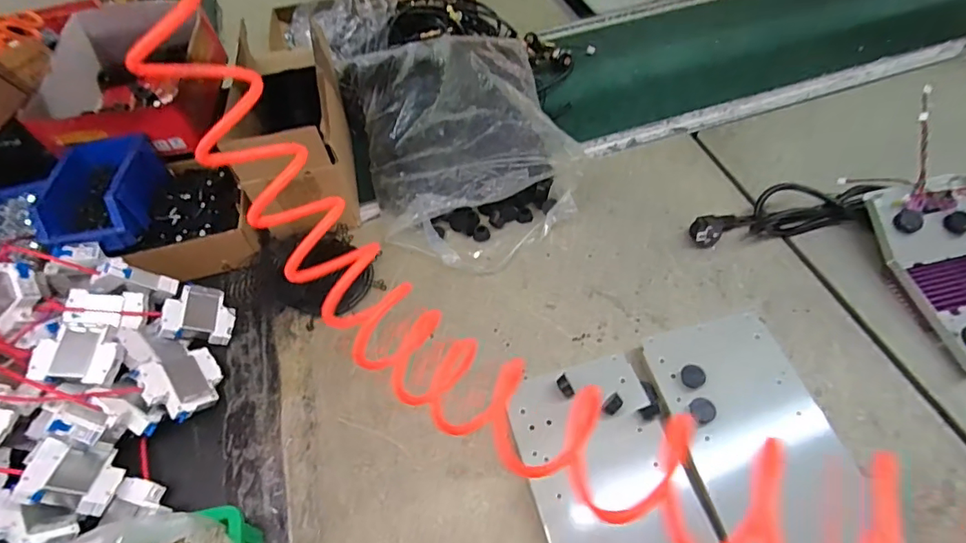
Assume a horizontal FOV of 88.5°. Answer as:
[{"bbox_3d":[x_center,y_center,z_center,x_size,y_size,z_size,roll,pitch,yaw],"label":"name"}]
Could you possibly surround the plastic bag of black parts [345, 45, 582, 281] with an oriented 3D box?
[{"bbox_3d":[-0.032,-0.199,0.730,0.288,0.134,0.395,-13,55,-7],"label":"plastic bag of black parts"}]

